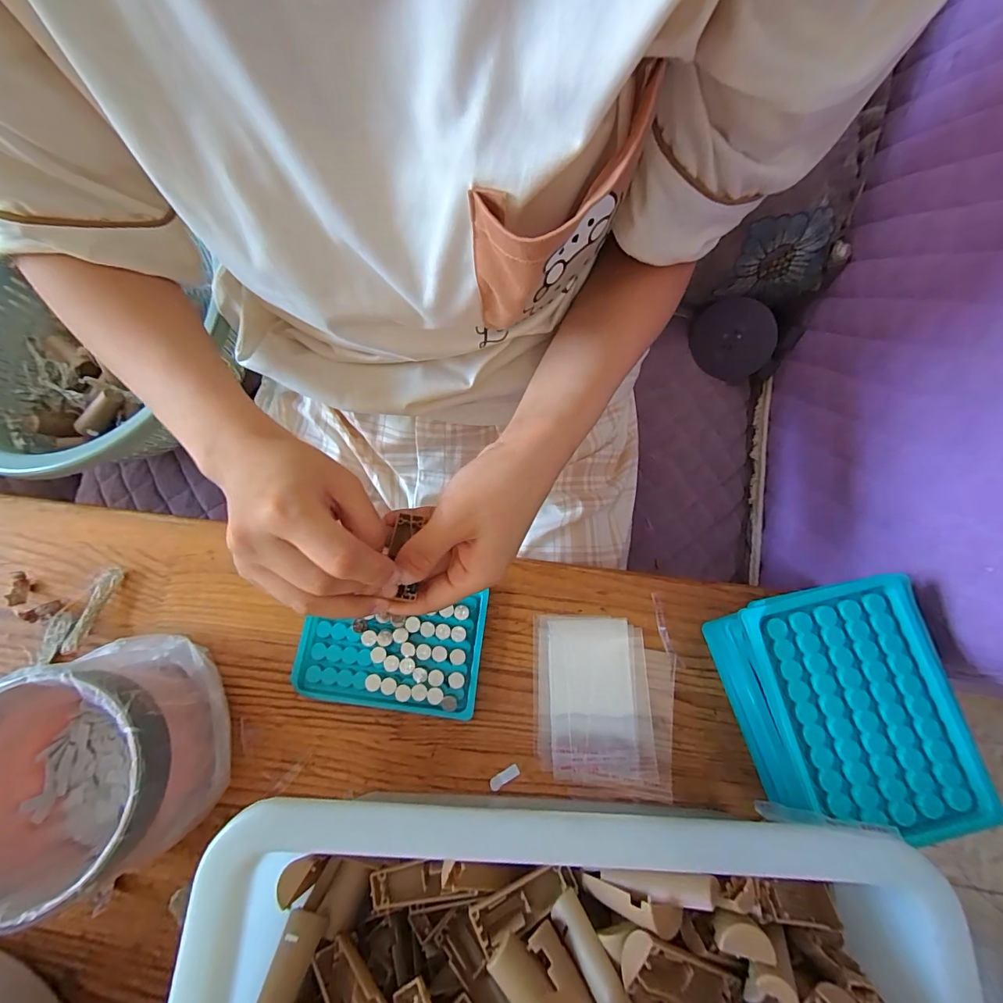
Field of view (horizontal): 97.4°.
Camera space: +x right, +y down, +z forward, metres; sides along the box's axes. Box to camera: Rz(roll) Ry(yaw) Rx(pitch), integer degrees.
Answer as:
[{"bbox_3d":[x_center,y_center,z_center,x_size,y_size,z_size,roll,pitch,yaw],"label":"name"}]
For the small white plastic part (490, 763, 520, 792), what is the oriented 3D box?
[{"bbox_3d":[0.002,0.190,0.303,0.021,0.004,0.008,-30,76,-8],"label":"small white plastic part"}]

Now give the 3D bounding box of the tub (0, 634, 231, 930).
[{"bbox_3d":[-0.248,0.153,0.270,0.120,0.085,0.131,0,74,0],"label":"tub"}]

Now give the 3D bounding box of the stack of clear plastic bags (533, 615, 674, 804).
[{"bbox_3d":[0.072,0.144,0.315,0.098,0.006,0.116,3,74,1],"label":"stack of clear plastic bags"}]

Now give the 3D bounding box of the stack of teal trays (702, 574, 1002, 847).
[{"bbox_3d":[0.200,0.123,0.279,0.099,0.084,0.130,-10,74,-3],"label":"stack of teal trays"}]

